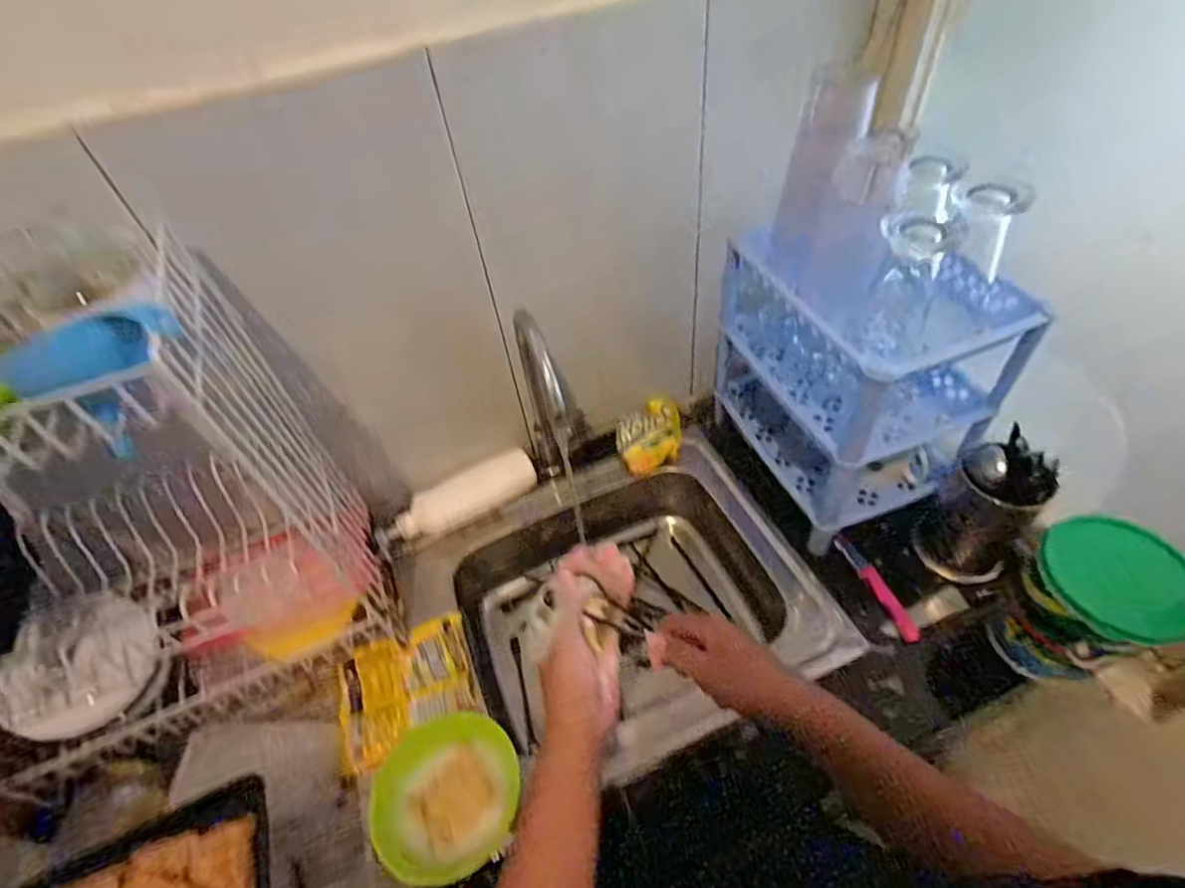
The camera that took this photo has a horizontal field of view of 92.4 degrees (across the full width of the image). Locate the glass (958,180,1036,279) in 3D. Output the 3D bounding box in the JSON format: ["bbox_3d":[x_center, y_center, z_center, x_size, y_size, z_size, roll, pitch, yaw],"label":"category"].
[{"bbox_3d":[0.397,-0.214,0.580,0.055,0.102,0.060,22,55,24],"label":"glass"}]

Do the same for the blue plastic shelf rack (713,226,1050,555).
[{"bbox_3d":[0.339,-0.096,0.773,0.213,0.360,0.296,-19,49,-10],"label":"blue plastic shelf rack"}]

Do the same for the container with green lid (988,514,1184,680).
[{"bbox_3d":[0.525,0.168,0.603,0.138,0.144,0.122,-17,49,-8],"label":"container with green lid"}]

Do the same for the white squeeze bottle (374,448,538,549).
[{"bbox_3d":[-0.207,0.086,0.881,0.249,0.051,0.053,-26,51,-15],"label":"white squeeze bottle"}]

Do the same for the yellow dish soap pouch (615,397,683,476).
[{"bbox_3d":[0.095,-0.018,0.943,0.109,0.035,0.133,-7,48,1],"label":"yellow dish soap pouch"}]

